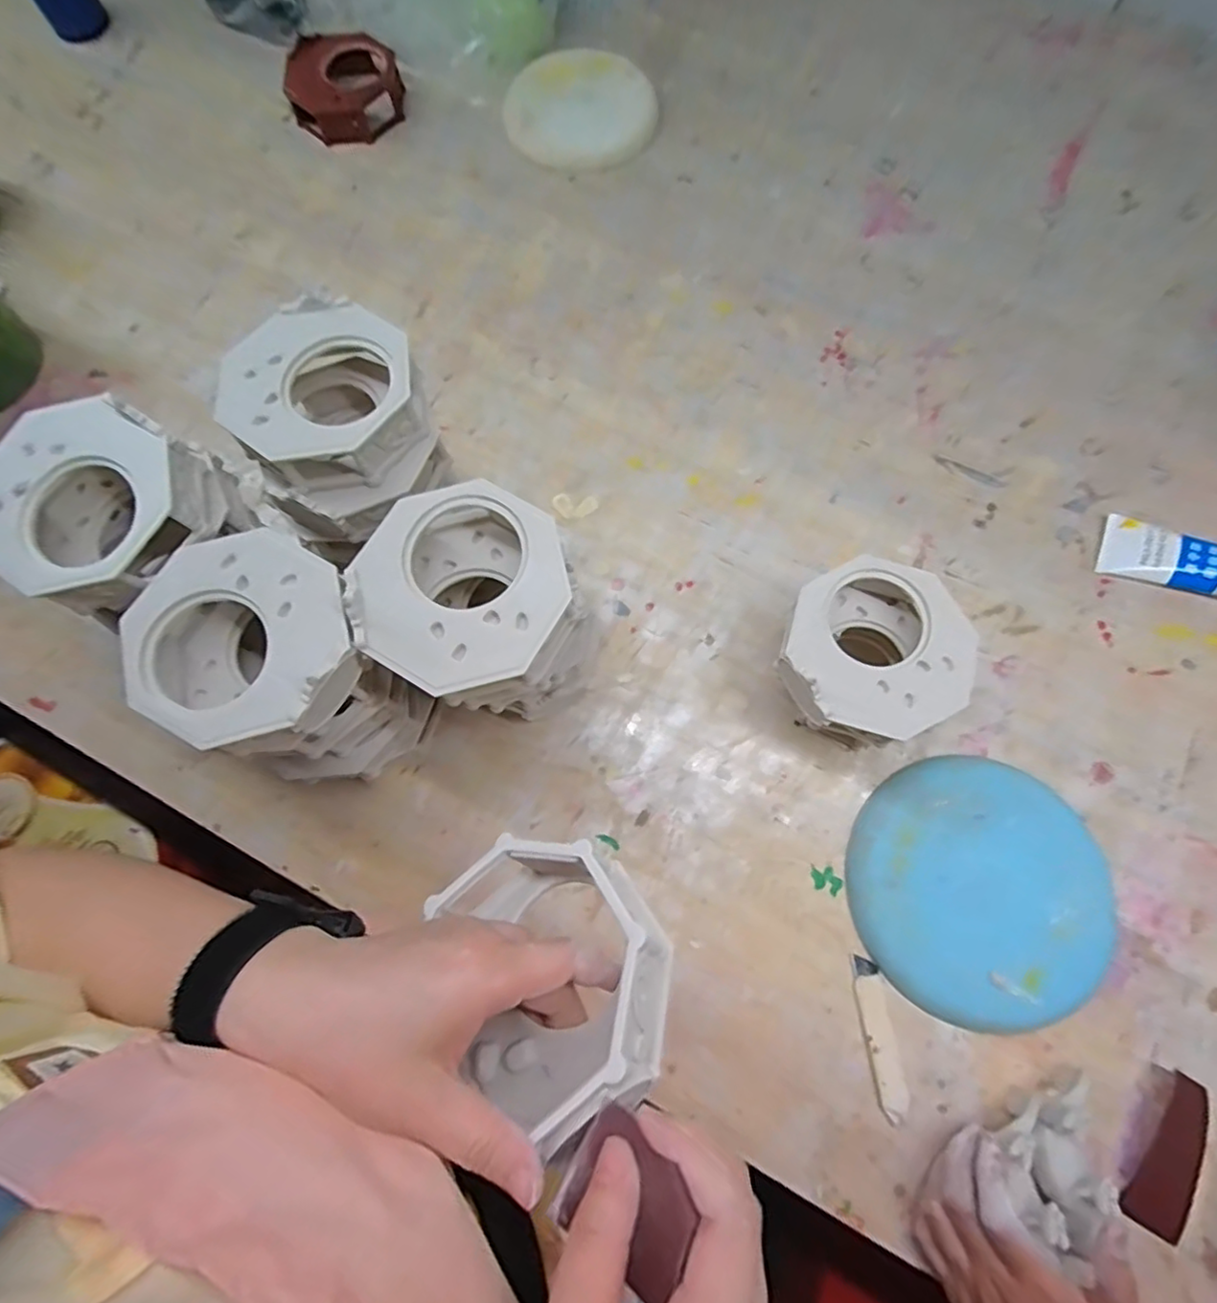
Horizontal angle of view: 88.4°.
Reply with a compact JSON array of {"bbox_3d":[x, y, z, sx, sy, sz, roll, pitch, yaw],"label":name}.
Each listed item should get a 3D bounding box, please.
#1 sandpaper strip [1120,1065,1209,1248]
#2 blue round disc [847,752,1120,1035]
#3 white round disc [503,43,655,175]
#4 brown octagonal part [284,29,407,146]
[{"bbox_3d":[0.368,0.328,0.408,0.040,0.011,0.095,29,76,9],"label":"sandpaper strip"},{"bbox_3d":[0.268,0.169,0.452,0.176,0.018,0.179,0,74,1],"label":"blue round disc"},{"bbox_3d":[-0.026,-0.576,0.665,0.156,0.031,0.156,0,74,1],"label":"white round disc"},{"bbox_3d":[-0.277,-0.596,0.664,0.118,0.045,0.112,-20,75,-5],"label":"brown octagonal part"}]

